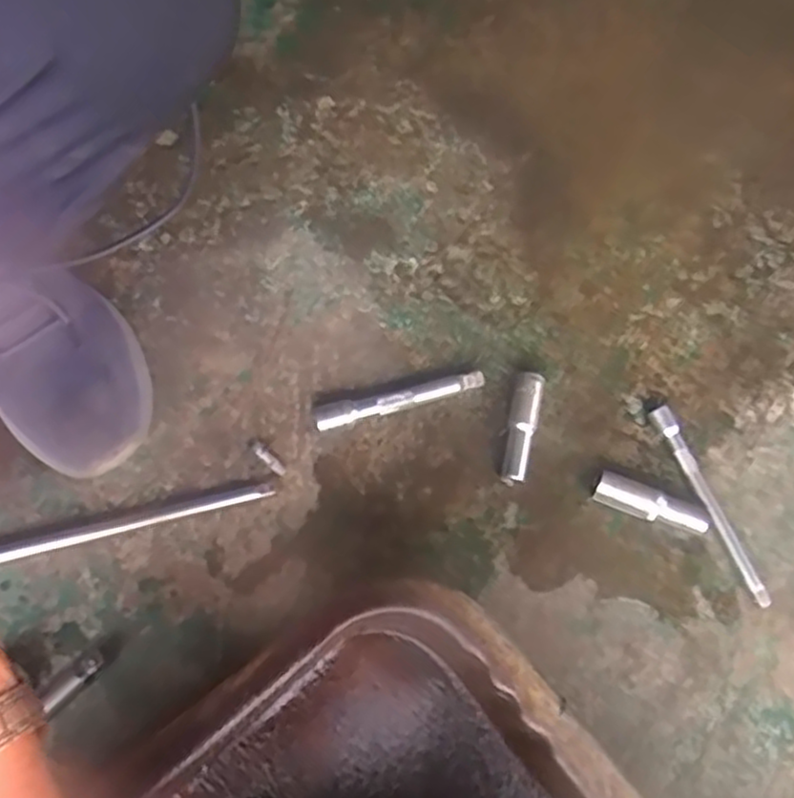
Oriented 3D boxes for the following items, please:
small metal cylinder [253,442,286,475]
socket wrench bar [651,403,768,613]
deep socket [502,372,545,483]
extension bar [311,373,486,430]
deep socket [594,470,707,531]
[{"bbox_3d":[-0.092,0.043,0.526,0.031,0.009,0.008,40,75,11],"label":"small metal cylinder"},{"bbox_3d":[0.222,0.073,0.518,0.013,0.016,0.150,-23,73,-9],"label":"socket wrench bar"},{"bbox_3d":[0.090,0.021,0.529,0.021,0.026,0.078,13,71,3],"label":"deep socket"},{"bbox_3d":[0.002,0.001,0.537,0.127,0.023,0.018,-14,72,-6],"label":"extension bar"},{"bbox_3d":[0.181,0.075,0.522,0.080,0.020,0.019,21,72,5],"label":"deep socket"}]

